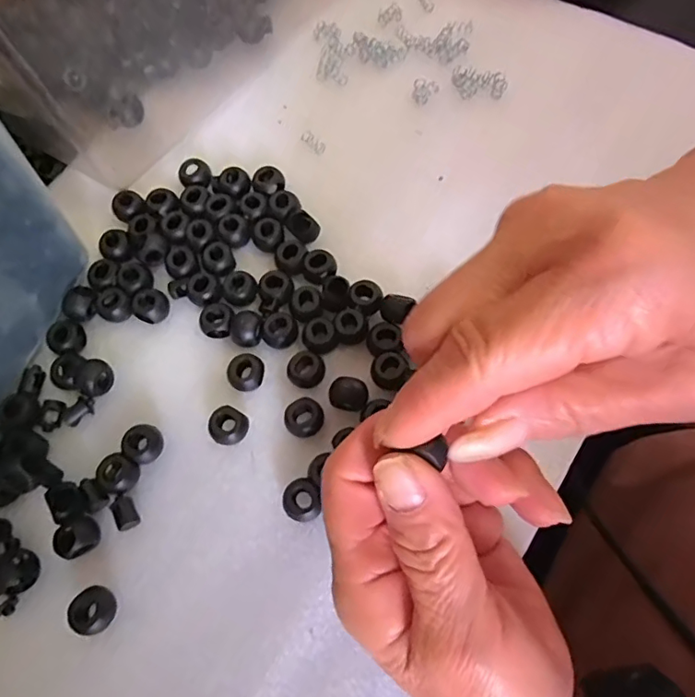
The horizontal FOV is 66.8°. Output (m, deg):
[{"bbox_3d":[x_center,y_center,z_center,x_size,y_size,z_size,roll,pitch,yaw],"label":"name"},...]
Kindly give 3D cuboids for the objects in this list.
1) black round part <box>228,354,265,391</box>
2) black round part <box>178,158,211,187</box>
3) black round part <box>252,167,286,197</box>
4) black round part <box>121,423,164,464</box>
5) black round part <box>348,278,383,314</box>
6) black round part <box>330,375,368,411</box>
[{"bbox_3d":[-0.051,0.013,0.270,0.017,0.014,0.018,-1,67,2],"label":"black round part"},{"bbox_3d":[-0.093,-0.105,0.323,0.018,0.010,0.020,-19,67,-6],"label":"black round part"},{"bbox_3d":[-0.047,-0.100,0.316,0.019,0.010,0.017,-32,69,-11],"label":"black round part"},{"bbox_3d":[-0.101,0.047,0.261,0.016,0.013,0.018,23,70,12],"label":"black round part"},{"bbox_3d":[0.010,-0.028,0.278,0.016,0.007,0.019,-40,71,-14],"label":"black round part"},{"bbox_3d":[0.001,0.024,0.261,0.018,0.018,0.014,10,67,7],"label":"black round part"}]

